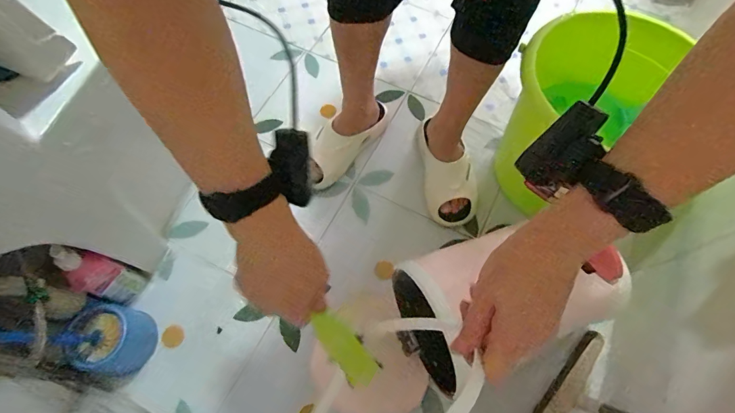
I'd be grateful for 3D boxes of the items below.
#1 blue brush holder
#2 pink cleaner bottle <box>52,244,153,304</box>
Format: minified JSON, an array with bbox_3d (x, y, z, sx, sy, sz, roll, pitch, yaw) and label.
[{"bbox_3d":[-0.440,0.228,0.689,0.108,0.093,0.105,1,66,-1],"label":"blue brush holder"},{"bbox_3d":[-0.461,0.121,0.695,0.041,0.205,0.065,12,66,4],"label":"pink cleaner bottle"}]

